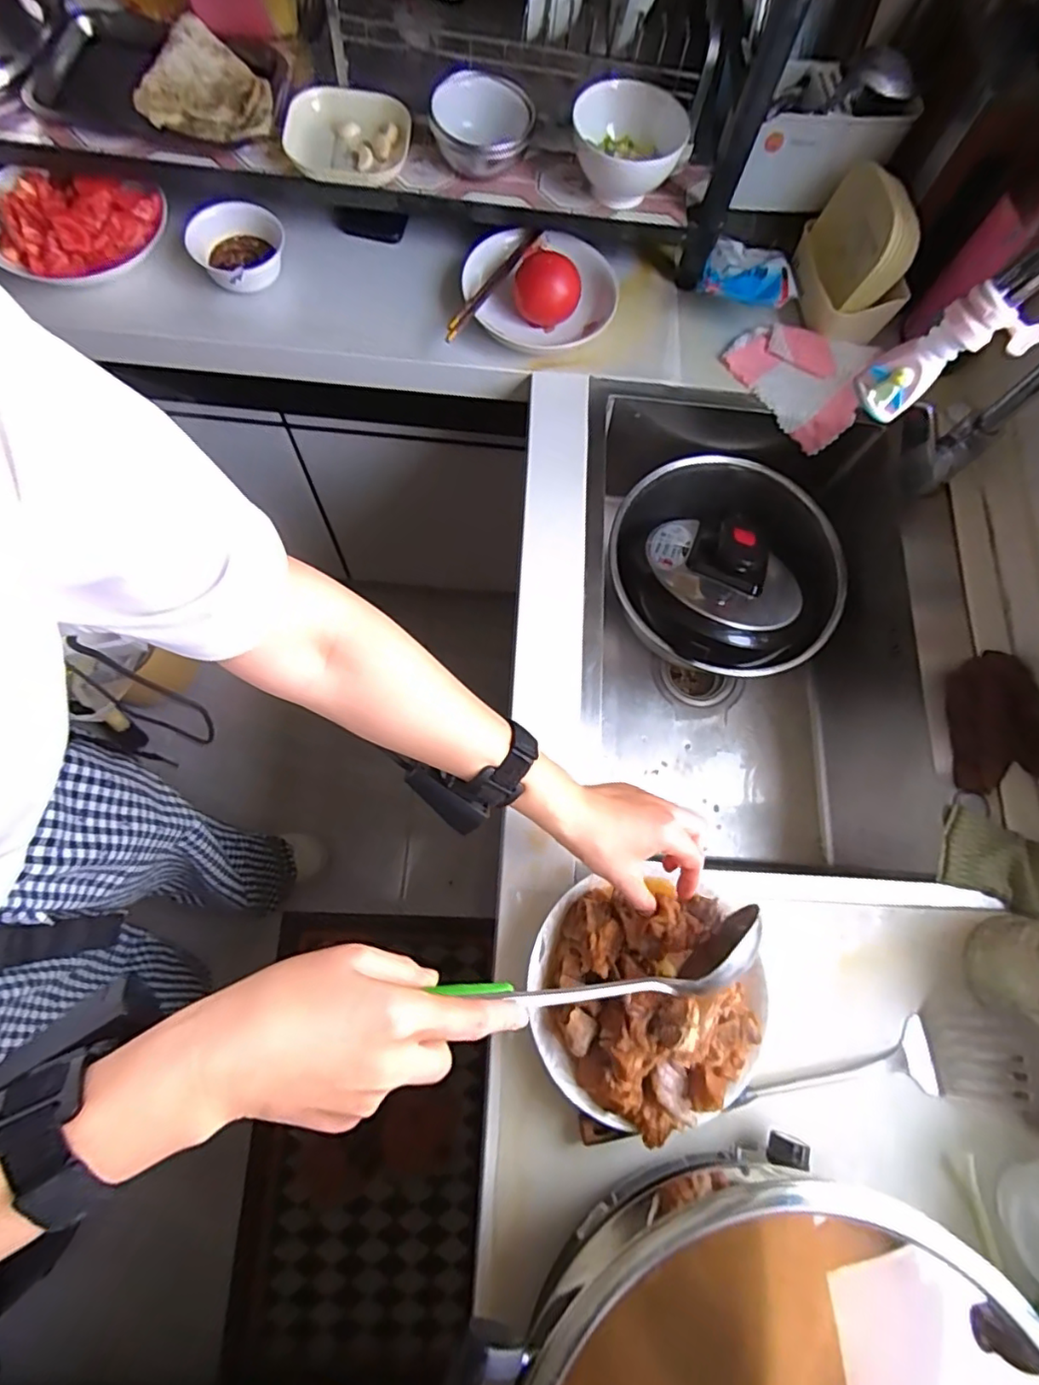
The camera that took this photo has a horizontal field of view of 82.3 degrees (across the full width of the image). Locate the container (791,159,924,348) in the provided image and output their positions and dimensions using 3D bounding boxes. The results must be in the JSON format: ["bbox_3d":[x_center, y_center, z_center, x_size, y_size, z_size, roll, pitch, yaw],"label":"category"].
[{"bbox_3d":[0.401,-0.531,0.709,0.090,0.126,0.147,-6,73,-3],"label":"container"}]

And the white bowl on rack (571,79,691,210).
[{"bbox_3d":[0.121,-0.609,0.666,0.121,0.064,0.101,11,73,2],"label":"white bowl on rack"}]

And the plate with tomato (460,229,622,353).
[{"bbox_3d":[0.025,-0.487,0.714,0.178,0.057,0.141,4,73,0],"label":"plate with tomato"}]

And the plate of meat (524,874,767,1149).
[{"bbox_3d":[0.101,0.249,0.479,0.181,0.070,0.191,0,73,-2],"label":"plate of meat"}]

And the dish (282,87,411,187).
[{"bbox_3d":[-0.199,-0.620,0.670,0.130,0.035,0.118,8,73,1],"label":"dish"}]

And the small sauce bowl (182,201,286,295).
[{"bbox_3d":[-0.335,-0.527,0.706,0.090,0.049,0.097,0,73,-2],"label":"small sauce bowl"}]

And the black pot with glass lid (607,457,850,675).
[{"bbox_3d":[0.280,-0.169,0.793,0.318,0.118,0.292,0,73,-2],"label":"black pot with glass lid"}]

